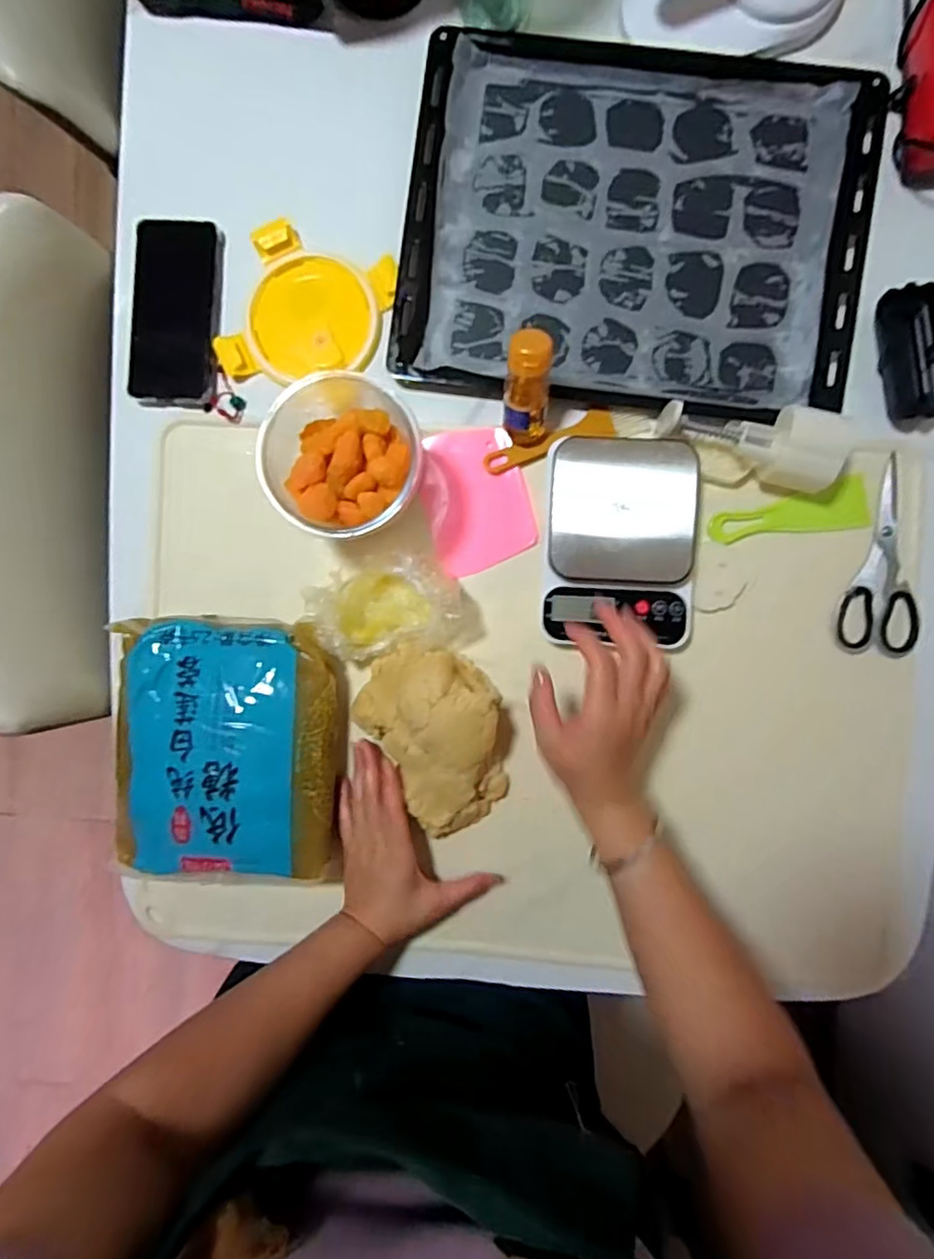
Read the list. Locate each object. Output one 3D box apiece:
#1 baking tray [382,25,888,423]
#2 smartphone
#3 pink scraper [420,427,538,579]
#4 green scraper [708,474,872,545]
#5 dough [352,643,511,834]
[{"bbox_3d":[0.148,-0.352,0.543,0.390,0.023,0.302,7,93,2],"label":"baking tray"},{"bbox_3d":[-0.267,-0.289,0.562,0.081,0.012,0.164,6,93,2],"label":"smartphone"},{"bbox_3d":[0.006,-0.120,0.563,0.093,0.008,0.125,-18,90,11],"label":"pink scraper"},{"bbox_3d":[0.288,-0.106,0.554,0.136,0.010,0.045,-7,92,2],"label":"green scraper"},{"bbox_3d":[-0.022,0.092,0.531,0.112,0.054,0.161,-33,91,3],"label":"dough"}]

